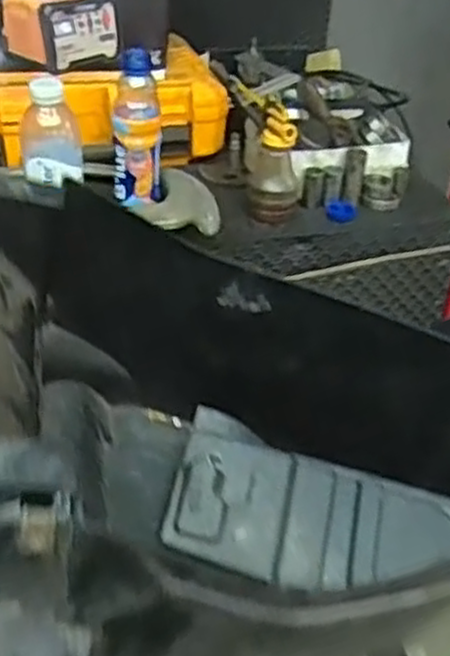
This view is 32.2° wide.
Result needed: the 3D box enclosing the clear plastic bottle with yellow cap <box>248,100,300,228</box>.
[{"bbox_3d":[0.069,-0.220,1.058,0.071,0.137,0.061,6,37,2],"label":"clear plastic bottle with yellow cap"}]

